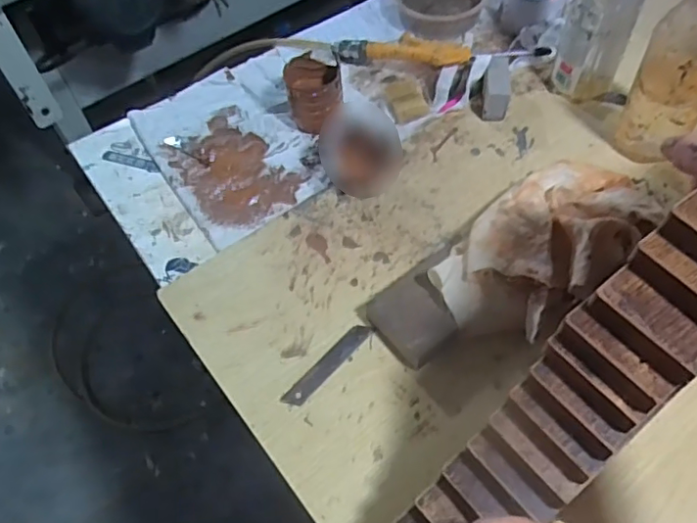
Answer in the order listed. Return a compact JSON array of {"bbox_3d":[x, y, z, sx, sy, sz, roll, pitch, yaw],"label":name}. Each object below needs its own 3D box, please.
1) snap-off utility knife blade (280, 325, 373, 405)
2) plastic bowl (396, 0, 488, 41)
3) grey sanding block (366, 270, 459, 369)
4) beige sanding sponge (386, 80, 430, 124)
[{"bbox_3d":[-0.018,0.087,0.503,0.017,0.004,0.097,36,65,24],"label":"snap-off utility knife blade"},{"bbox_3d":[0.125,-0.355,0.791,0.123,0.037,0.134,-2,56,3],"label":"plastic bowl"},{"bbox_3d":[0.057,0.051,0.506,0.055,0.035,0.069,-31,59,-16],"label":"grey sanding block"},{"bbox_3d":[0.068,-0.186,0.671,0.040,0.009,0.046,-28,99,-12],"label":"beige sanding sponge"}]

